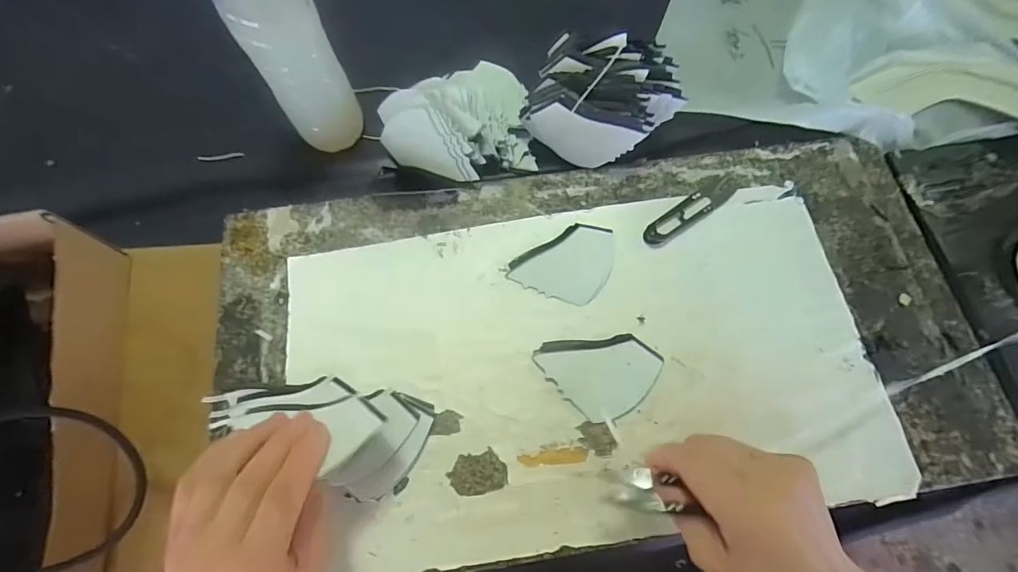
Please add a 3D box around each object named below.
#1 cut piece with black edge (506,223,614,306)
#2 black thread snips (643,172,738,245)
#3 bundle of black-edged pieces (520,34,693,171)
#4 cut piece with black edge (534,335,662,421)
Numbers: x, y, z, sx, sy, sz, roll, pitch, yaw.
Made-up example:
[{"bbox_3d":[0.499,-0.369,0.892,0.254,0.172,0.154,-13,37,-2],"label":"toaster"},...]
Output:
[{"bbox_3d":[0.046,-0.023,0.394,0.079,0.005,0.070,15,71,5],"label":"cut piece with black edge"},{"bbox_3d":[0.162,-0.069,0.408,0.106,0.009,0.022,-32,74,-11],"label":"black thread snips"},{"bbox_3d":[0.085,-0.167,0.415,0.125,0.064,0.110,18,71,6],"label":"bundle of black-edged pieces"},{"bbox_3d":[0.070,0.060,0.362,0.080,0.004,0.073,41,75,14],"label":"cut piece with black edge"}]

